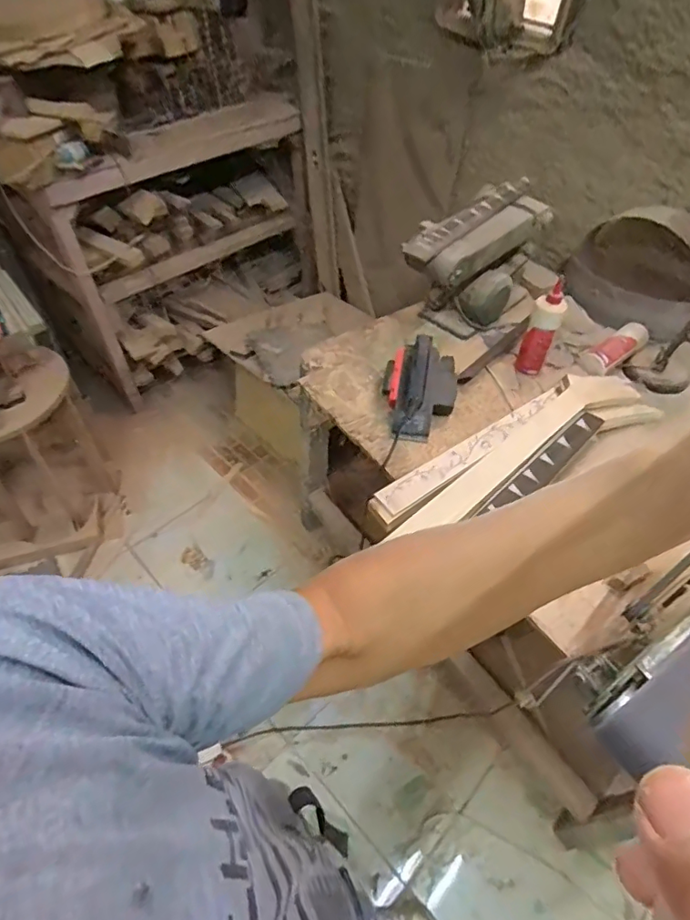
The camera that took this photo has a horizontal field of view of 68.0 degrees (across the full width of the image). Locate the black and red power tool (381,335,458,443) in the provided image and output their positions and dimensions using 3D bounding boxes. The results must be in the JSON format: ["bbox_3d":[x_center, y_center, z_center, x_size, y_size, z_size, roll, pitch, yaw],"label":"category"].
[{"bbox_3d":[0.157,-0.161,1.063,0.152,0.128,0.226,9,51,6],"label":"black and red power tool"}]

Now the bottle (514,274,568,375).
[{"bbox_3d":[0.433,-0.278,1.133,0.064,0.210,0.050,21,53,16],"label":"bottle"}]

